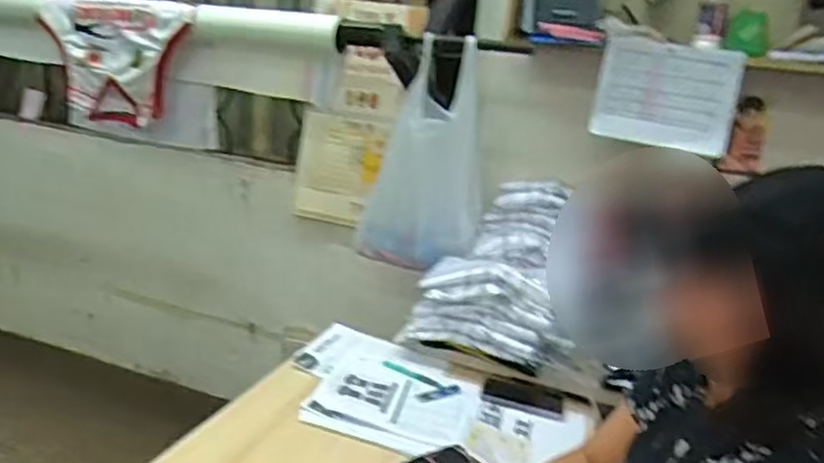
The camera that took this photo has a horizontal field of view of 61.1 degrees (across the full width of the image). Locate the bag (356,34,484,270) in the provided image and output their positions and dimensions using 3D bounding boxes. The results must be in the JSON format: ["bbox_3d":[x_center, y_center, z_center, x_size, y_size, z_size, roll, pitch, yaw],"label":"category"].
[{"bbox_3d":[0.025,-0.160,1.616,0.272,0.472,0.104,10,17,15],"label":"bag"}]

